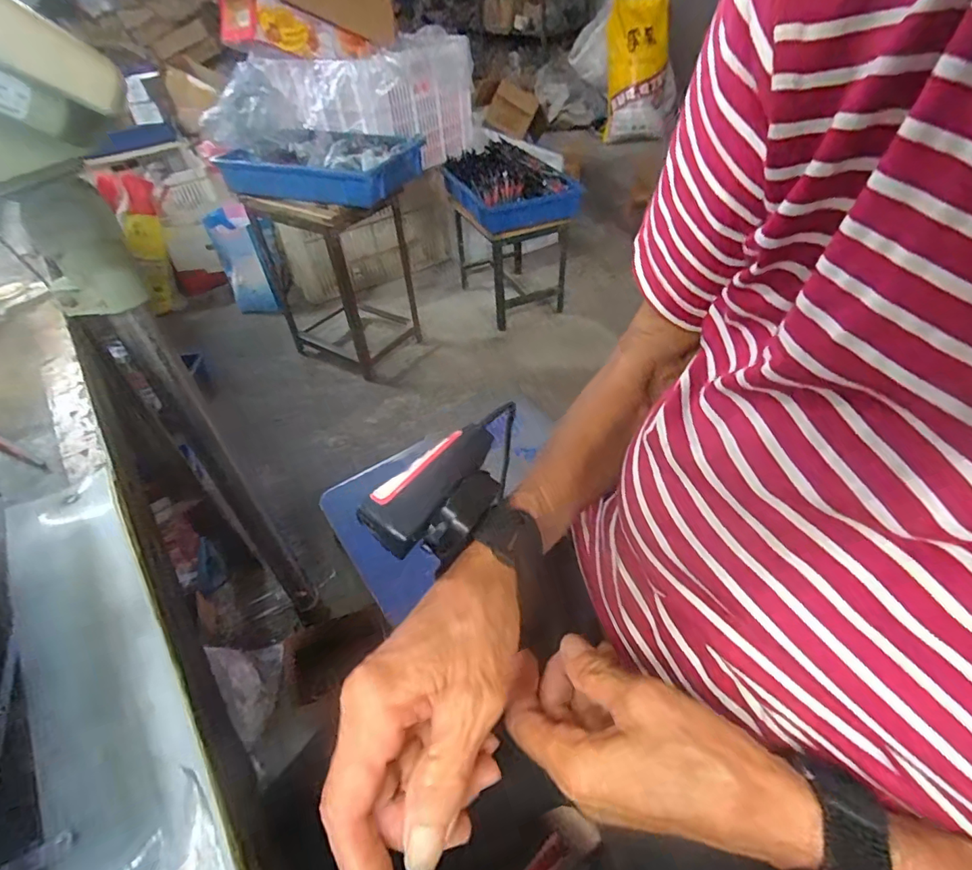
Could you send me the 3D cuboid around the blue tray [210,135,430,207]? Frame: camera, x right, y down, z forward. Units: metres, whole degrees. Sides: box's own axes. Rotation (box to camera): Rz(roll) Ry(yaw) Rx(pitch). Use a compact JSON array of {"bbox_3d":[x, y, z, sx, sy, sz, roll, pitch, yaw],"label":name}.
[{"bbox_3d":[-0.381,-0.658,1.220,0.395,0.095,0.303,12,47,18],"label":"blue tray"}]

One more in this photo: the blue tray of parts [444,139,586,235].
[{"bbox_3d":[0.061,-0.710,1.435,0.319,0.132,0.307,-22,46,-16],"label":"blue tray of parts"}]

